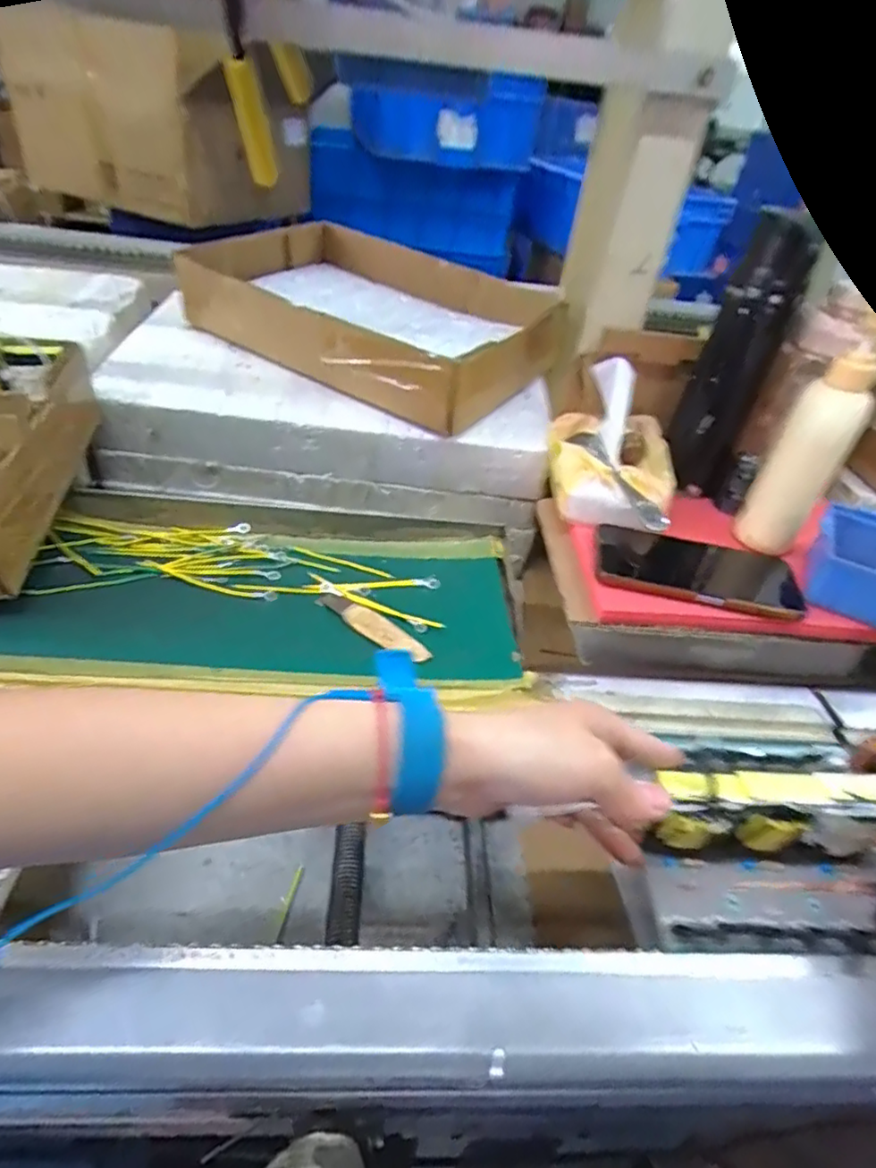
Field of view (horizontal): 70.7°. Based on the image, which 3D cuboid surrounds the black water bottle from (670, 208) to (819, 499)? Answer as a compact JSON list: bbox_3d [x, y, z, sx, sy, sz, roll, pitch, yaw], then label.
[{"bbox_3d":[0.264,-0.192,0.548,0.058,0.225,0.053,23,48,17],"label":"black water bottle"}]

